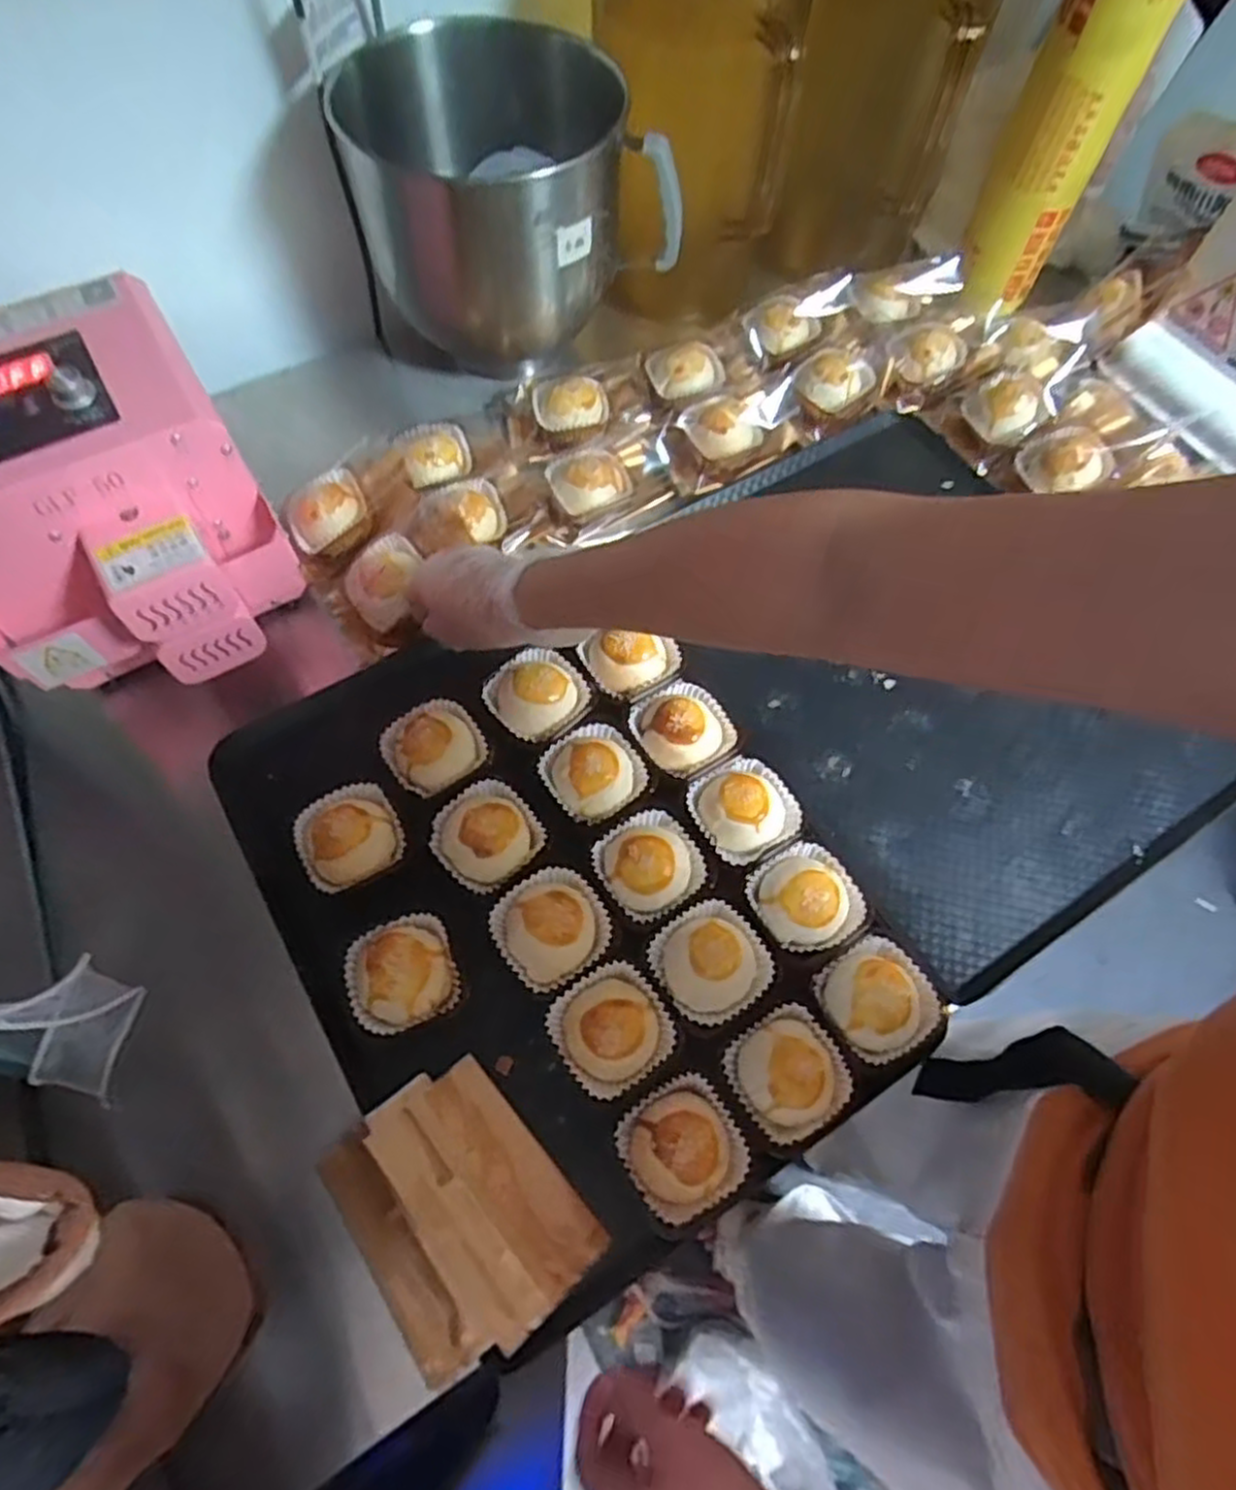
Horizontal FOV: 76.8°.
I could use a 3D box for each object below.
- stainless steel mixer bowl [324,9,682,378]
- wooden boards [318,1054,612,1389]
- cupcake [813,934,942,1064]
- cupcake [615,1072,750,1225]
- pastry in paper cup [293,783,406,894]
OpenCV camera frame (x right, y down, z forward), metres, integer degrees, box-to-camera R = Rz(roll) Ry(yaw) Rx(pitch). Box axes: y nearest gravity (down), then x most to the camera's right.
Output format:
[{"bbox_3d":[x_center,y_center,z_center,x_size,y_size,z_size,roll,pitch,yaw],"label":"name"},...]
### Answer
[{"bbox_3d":[-0.099,-0.460,0.682,0.238,0.188,0.194,-25,68,-15],"label":"stainless steel mixer bowl"},{"bbox_3d":[-0.092,0.267,0.452,0.110,0.020,0.142,-37,72,-19],"label":"wooden boards"},{"bbox_3d":[0.167,0.162,0.498,0.074,0.047,0.068,-31,70,-17],"label":"cupcake"},{"bbox_3d":[0.038,0.238,0.462,0.067,0.047,0.067,2,64,-3],"label":"cupcake"},{"bbox_3d":[-0.183,0.064,0.533,0.066,0.047,0.066,2,64,-3],"label":"pastry in paper cup"}]

